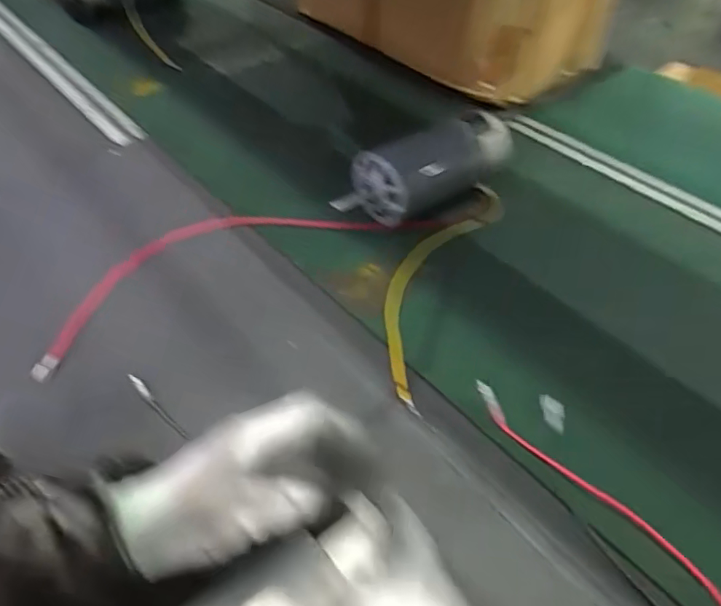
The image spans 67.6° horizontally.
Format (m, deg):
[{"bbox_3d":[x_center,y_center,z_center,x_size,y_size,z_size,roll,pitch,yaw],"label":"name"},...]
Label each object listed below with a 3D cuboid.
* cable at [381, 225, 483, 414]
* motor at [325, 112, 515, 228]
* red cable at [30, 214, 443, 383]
[{"bbox_3d":[0.061,-0.014,0.523,0.061,0.009,0.272,15,47,11],"label":"cable"},{"bbox_3d":[0.060,-0.149,0.607,0.210,0.077,0.083,-28,53,-24],"label":"motor"},{"bbox_3d":[-0.128,-0.056,0.558,0.418,0.028,0.114,-22,65,-15],"label":"red cable"}]

